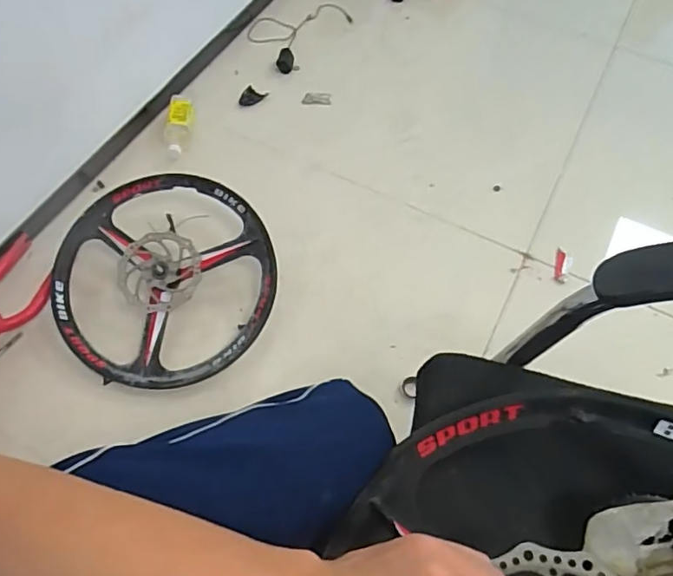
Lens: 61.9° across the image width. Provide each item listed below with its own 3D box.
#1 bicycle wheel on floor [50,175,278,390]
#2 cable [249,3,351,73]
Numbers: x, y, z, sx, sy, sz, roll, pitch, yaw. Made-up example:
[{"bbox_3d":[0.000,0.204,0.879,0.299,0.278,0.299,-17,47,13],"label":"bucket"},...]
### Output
[{"bbox_3d":[-0.324,-0.017,1.048,0.417,0.058,0.417,-14,75,-3],"label":"bicycle wheel on floor"},{"bbox_3d":[-0.109,-0.720,1.554,0.209,0.033,0.336,27,63,13],"label":"cable"}]

